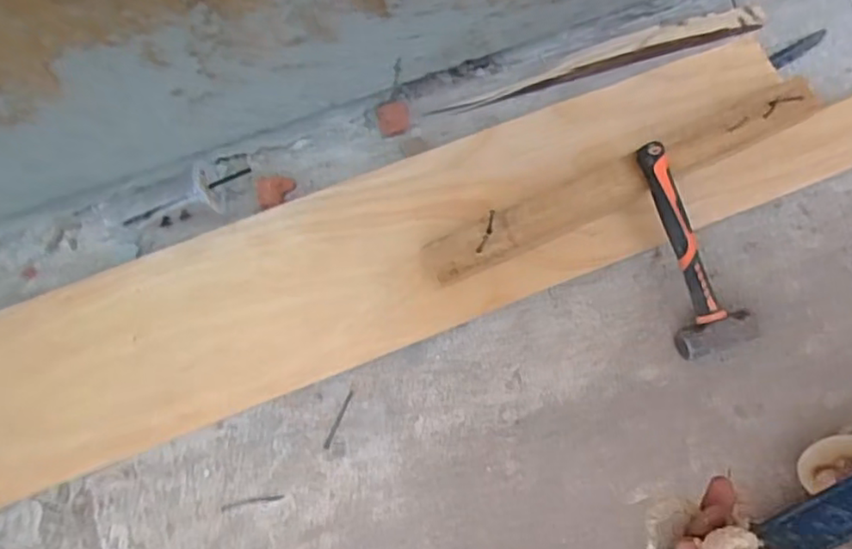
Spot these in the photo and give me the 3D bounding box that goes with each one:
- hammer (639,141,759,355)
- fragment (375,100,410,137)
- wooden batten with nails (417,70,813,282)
[{"bbox_3d":[0.335,-0.035,0.823,0.105,0.041,0.282,-16,84,-4],"label":"hammer"},{"bbox_3d":[-0.049,-0.236,0.956,0.050,0.016,0.050,0,88,-1],"label":"fragment"},{"bbox_3d":[0.275,-0.139,0.864,0.611,0.052,0.076,-26,69,-8],"label":"wooden batten with nails"}]

